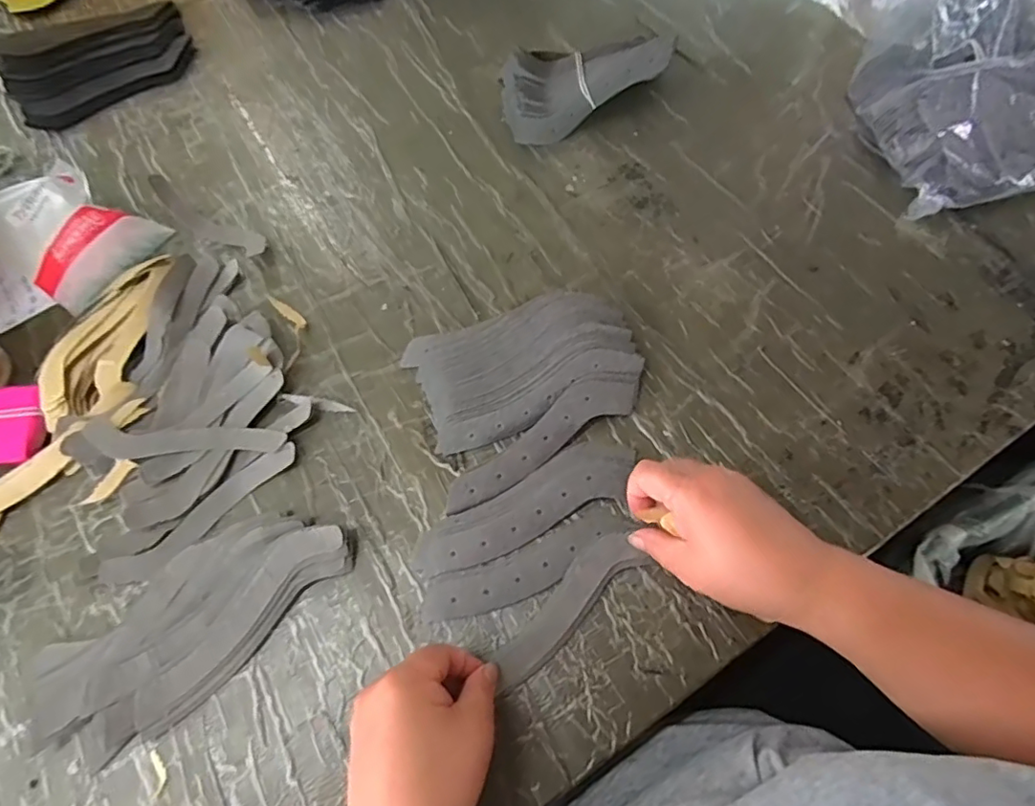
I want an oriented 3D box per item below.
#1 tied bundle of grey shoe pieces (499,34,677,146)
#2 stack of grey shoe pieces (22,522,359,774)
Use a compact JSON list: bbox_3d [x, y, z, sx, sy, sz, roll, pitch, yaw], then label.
[{"bbox_3d":[0.066,-0.334,0.579,0.171,0.055,0.096,-18,65,-5],"label":"tied bundle of grey shoe pieces"},{"bbox_3d":[-0.225,0.149,0.388,0.217,0.021,0.095,-37,68,-13],"label":"stack of grey shoe pieces"}]

